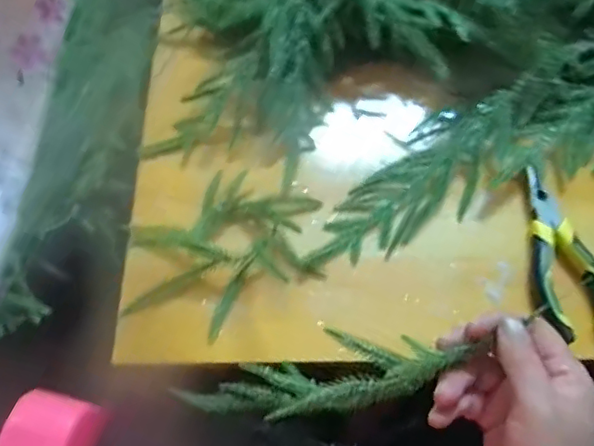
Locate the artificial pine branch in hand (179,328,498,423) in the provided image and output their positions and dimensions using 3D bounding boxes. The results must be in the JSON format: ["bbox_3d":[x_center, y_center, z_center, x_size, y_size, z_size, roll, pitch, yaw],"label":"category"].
[{"bbox_3d":[0.010,0.106,0.393,0.189,0.040,0.045,-15,60,21],"label":"artificial pine branch in hand"}]

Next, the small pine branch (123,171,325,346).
[{"bbox_3d":[-0.053,0.017,0.447,0.114,0.028,0.151,40,70,19],"label":"small pine branch"}]

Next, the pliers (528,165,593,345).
[{"bbox_3d":[0.200,0.021,0.450,0.049,0.017,0.141,-8,63,-3],"label":"pliers"}]

